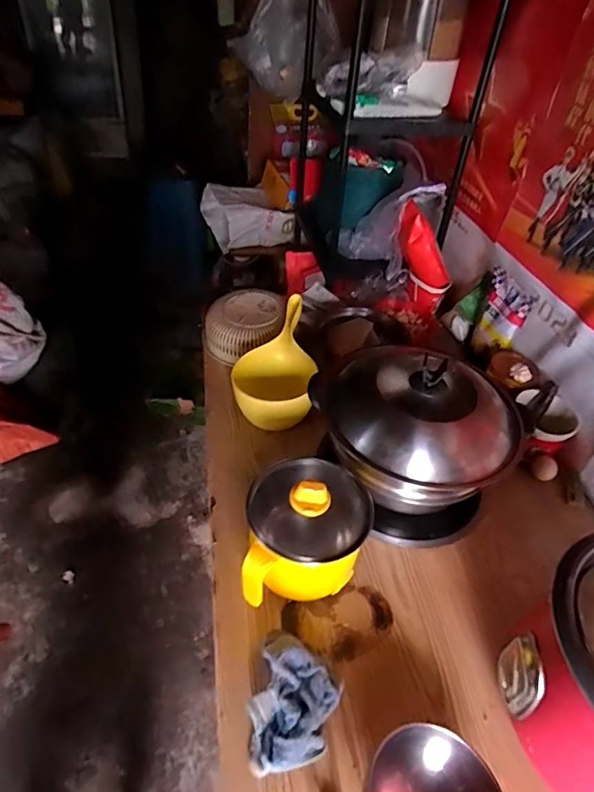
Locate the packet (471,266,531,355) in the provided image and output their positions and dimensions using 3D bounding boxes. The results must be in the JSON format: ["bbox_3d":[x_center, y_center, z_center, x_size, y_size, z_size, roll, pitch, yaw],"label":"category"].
[{"bbox_3d":[0.448,-0.176,1.079,0.019,0.179,0.122,-1,38,-26],"label":"packet"}]

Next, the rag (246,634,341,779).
[{"bbox_3d":[-0.007,0.373,0.583,0.106,0.051,0.144,18,43,12],"label":"rag"}]

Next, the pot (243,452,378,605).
[{"bbox_3d":[0.012,0.192,0.690,0.162,0.180,0.177,4,42,-4],"label":"pot"}]

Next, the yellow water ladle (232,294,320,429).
[{"bbox_3d":[-0.048,-0.066,0.995,0.157,0.122,0.281,4,42,-4],"label":"yellow water ladle"}]

